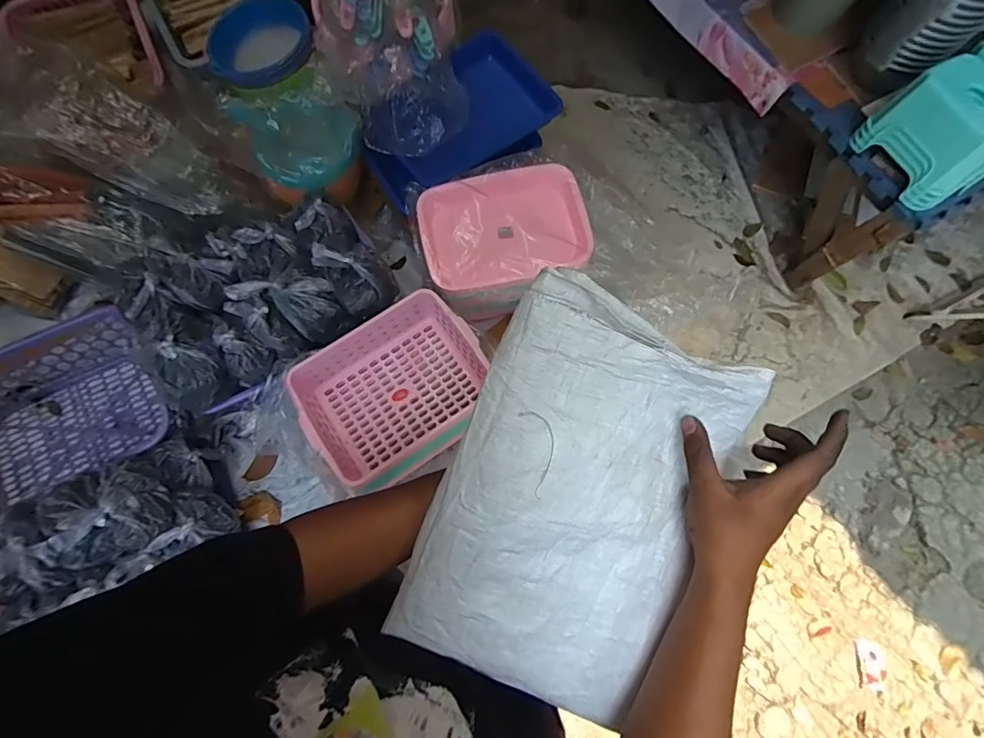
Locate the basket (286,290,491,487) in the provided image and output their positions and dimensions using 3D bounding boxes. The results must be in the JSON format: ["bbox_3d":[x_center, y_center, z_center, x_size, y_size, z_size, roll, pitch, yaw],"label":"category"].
[{"bbox_3d":[-0.167,0.026,0.807,0.310,0.109,0.224,-36,76,-9],"label":"basket"}]

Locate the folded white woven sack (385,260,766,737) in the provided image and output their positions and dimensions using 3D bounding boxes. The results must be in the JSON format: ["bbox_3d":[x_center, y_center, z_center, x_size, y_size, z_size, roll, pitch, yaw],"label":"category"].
[{"bbox_3d":[0.074,0.117,0.405,0.224,0.027,0.340,23,92,-7],"label":"folded white woven sack"}]

